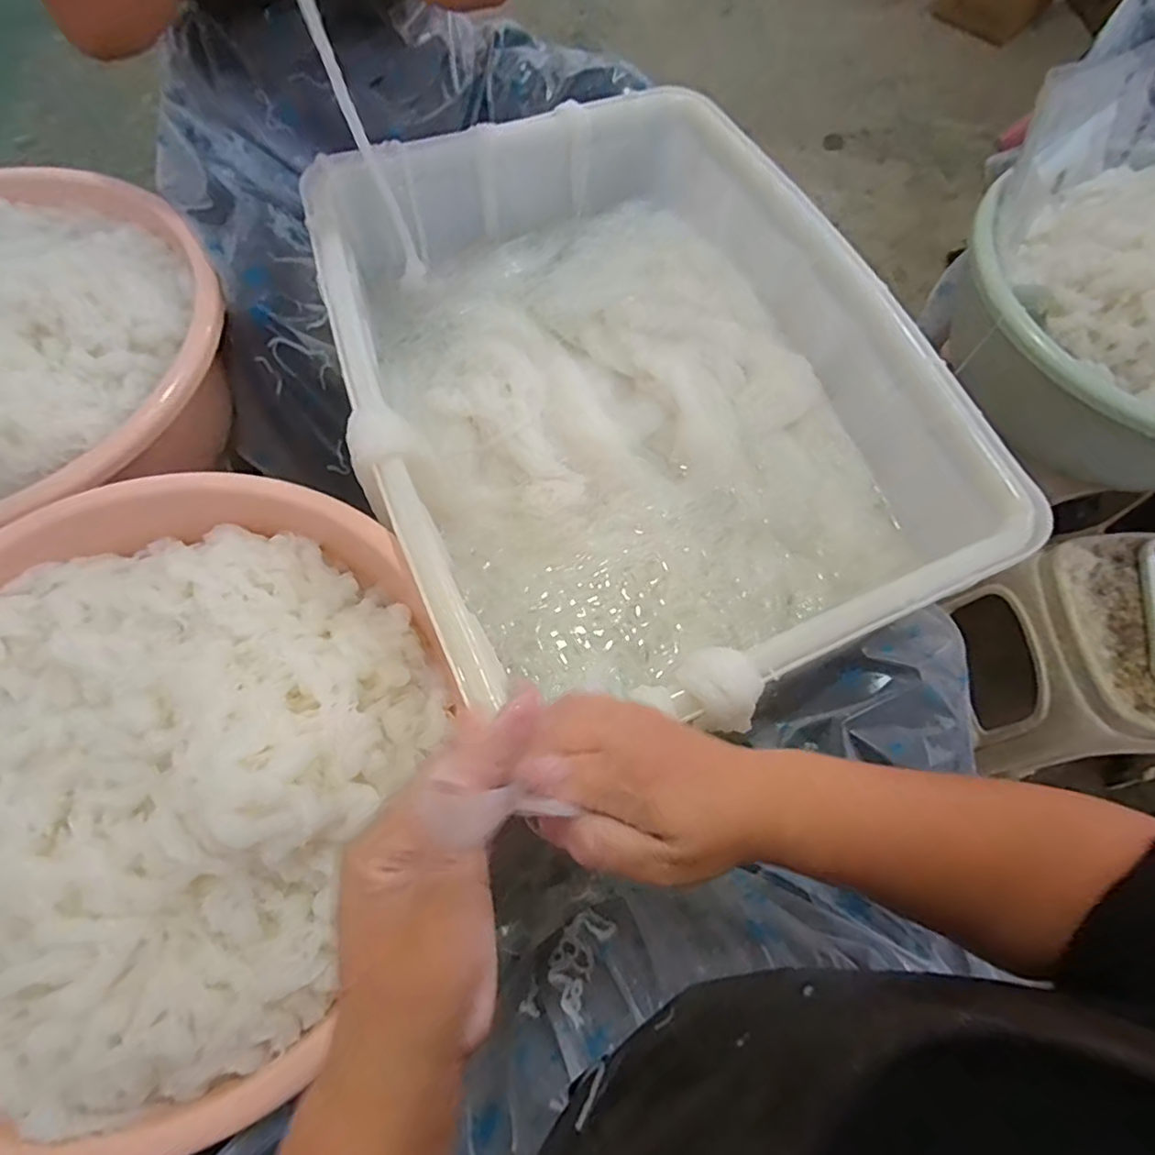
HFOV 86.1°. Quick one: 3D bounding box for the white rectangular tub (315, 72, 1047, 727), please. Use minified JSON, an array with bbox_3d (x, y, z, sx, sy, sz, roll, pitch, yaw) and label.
[{"bbox_3d":[0.042,-0.224,0.640,0.518,0.137,0.608,-17,68,-10],"label":"white rectangular tub"}]

